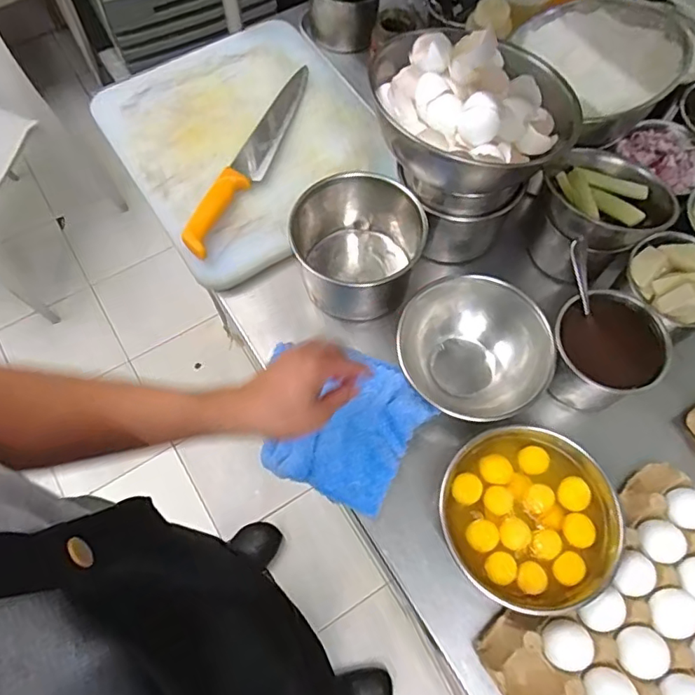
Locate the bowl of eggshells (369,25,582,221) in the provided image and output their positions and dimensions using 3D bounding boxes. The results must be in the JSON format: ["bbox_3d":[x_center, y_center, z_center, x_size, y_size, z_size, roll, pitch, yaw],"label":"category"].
[{"bbox_3d":[0.129,-0.233,0.580,0.201,0.134,0.166,4,65,1],"label":"bowl of eggshells"}]

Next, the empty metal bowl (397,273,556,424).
[{"bbox_3d":[0.140,0.008,0.610,0.143,0.096,0.163,-26,68,-12],"label":"empty metal bowl"}]

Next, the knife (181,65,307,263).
[{"bbox_3d":[-0.125,-0.268,0.728,0.049,0.023,0.351,20,67,8],"label":"knife"}]

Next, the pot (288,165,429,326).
[{"bbox_3d":[0.013,-0.120,0.655,0.147,0.111,0.148,0,65,-1],"label":"pot"}]

